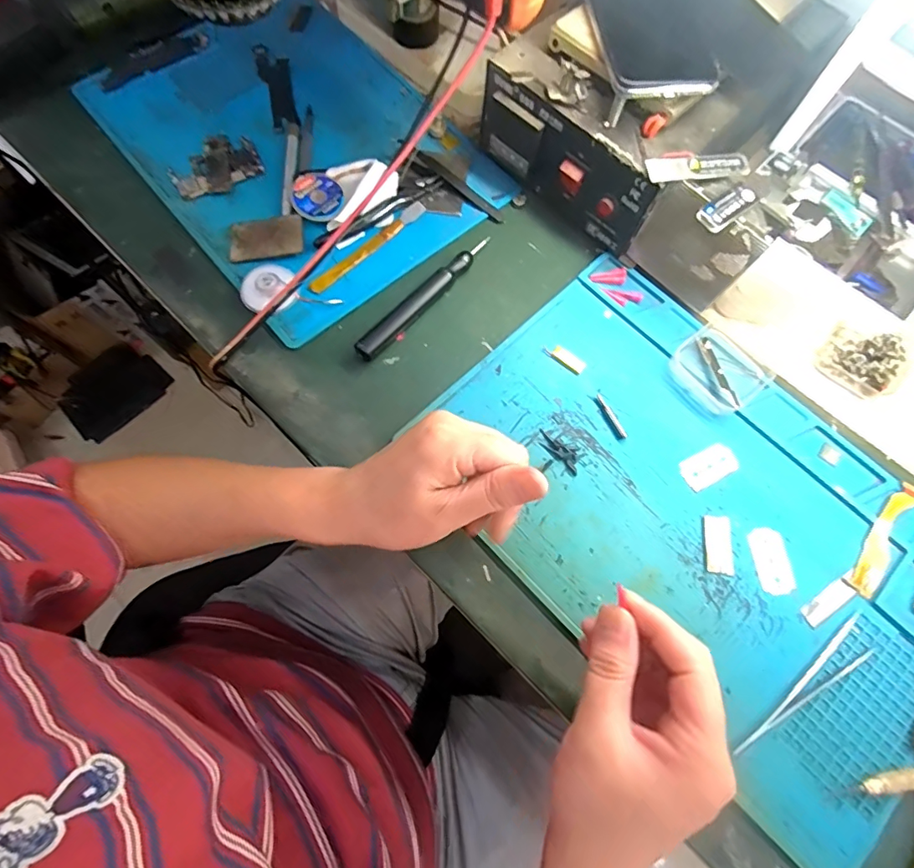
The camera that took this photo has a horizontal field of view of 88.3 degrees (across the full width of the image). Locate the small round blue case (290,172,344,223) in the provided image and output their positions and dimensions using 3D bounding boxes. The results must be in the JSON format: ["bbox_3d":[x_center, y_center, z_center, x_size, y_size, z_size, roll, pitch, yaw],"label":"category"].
[{"bbox_3d":[-0.118,-0.200,0.397,0.044,0.008,0.042,28,74,7],"label":"small round blue case"}]

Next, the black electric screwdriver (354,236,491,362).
[{"bbox_3d":[-0.026,-0.110,0.374,0.016,0.015,0.141,40,76,10],"label":"black electric screwdriver"}]

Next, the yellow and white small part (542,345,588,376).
[{"bbox_3d":[0.084,-0.060,0.366,0.034,0.005,0.011,37,75,10],"label":"yellow and white small part"}]

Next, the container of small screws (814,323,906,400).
[{"bbox_3d":[0.327,-0.060,0.376,0.051,0.024,0.057,-43,78,-13],"label":"container of small screws"}]

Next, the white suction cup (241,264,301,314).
[{"bbox_3d":[-0.147,-0.117,0.370,0.045,0.014,0.043,0,72,-1],"label":"white suction cup"}]

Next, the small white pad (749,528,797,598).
[{"bbox_3d":[0.217,0.087,0.324,0.024,0.004,0.043,-5,73,-3],"label":"small white pad"}]

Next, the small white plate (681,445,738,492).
[{"bbox_3d":[0.184,0.024,0.343,0.042,0.004,0.023,-26,75,-9],"label":"small white plate"}]

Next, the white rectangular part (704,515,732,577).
[{"bbox_3d":[0.182,0.076,0.326,0.019,0.004,0.039,8,72,1],"label":"white rectangular part"}]

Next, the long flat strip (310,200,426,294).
[{"bbox_3d":[-0.074,-0.157,0.396,0.121,0.008,0.012,-41,78,-13],"label":"long flat strip"}]

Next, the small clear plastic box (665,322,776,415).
[{"bbox_3d":[0.203,-0.049,0.366,0.061,0.015,0.063,-40,78,-13],"label":"small clear plastic box"}]

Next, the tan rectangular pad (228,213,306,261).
[{"bbox_3d":[-0.156,-0.161,0.384,0.059,0.006,0.036,-6,73,-3],"label":"tan rectangular pad"}]

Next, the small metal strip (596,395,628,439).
[{"bbox_3d":[0.116,-0.014,0.354,0.005,0.004,0.038,-29,75,-10],"label":"small metal strip"}]

